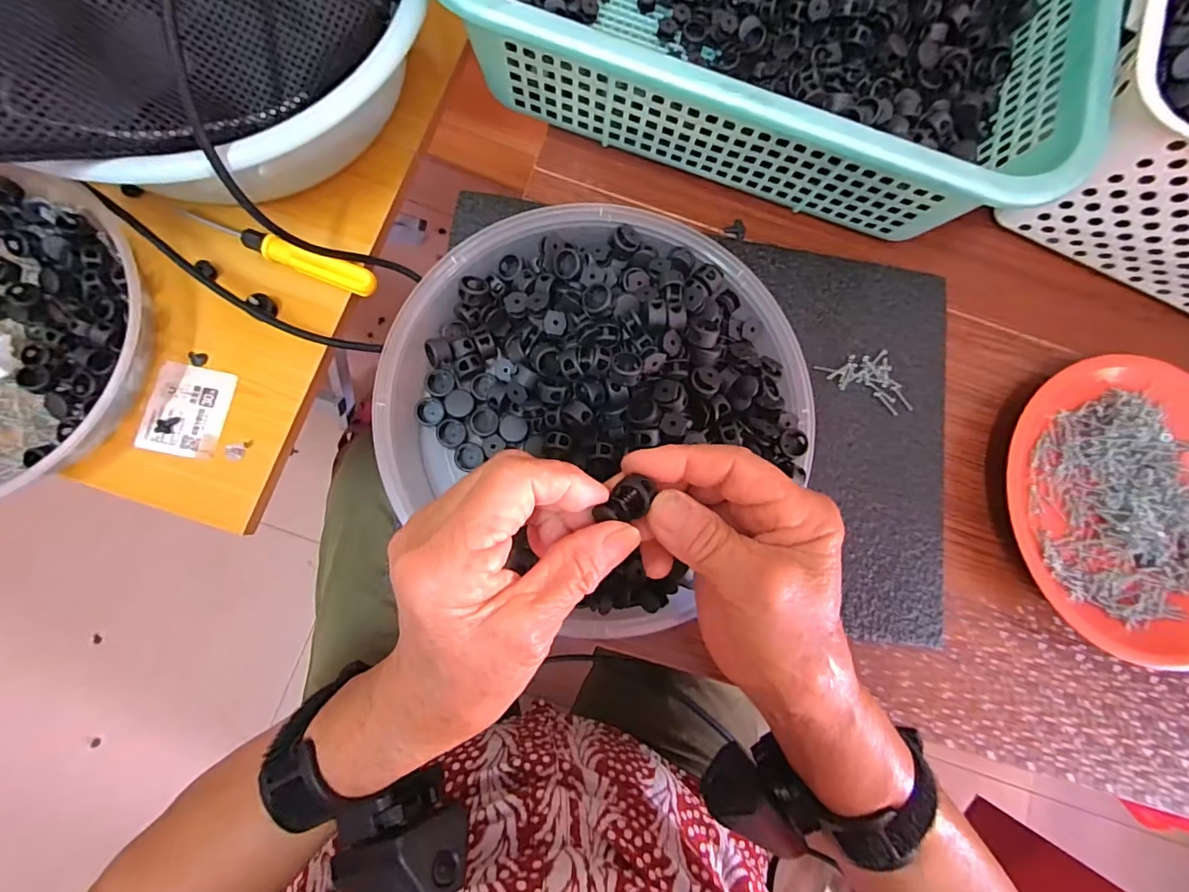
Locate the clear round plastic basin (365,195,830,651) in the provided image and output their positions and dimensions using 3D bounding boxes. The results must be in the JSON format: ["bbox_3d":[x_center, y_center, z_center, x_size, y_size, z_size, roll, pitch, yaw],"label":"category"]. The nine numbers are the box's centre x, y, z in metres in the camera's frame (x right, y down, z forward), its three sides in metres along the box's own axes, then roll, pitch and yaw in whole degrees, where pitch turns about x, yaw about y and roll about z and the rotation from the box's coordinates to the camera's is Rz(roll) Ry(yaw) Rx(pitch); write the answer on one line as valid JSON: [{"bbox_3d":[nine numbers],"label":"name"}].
[{"bbox_3d":[0.001,-0.031,0.292,0.220,0.057,0.215,1,82,-5],"label":"clear round plastic basin"}]

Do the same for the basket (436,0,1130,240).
[{"bbox_3d":[0.113,-0.305,0.323,0.369,0.096,0.282,16,81,-3],"label":"basket"}]

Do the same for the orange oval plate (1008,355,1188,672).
[{"bbox_3d":[0.361,0.038,0.332,0.157,0.023,0.192,-14,84,-7],"label":"orange oval plate"}]

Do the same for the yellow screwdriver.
[{"bbox_3d":[-0.210,-0.131,0.347,0.123,0.022,0.017,20,81,-2],"label":"yellow screwdriver"}]

